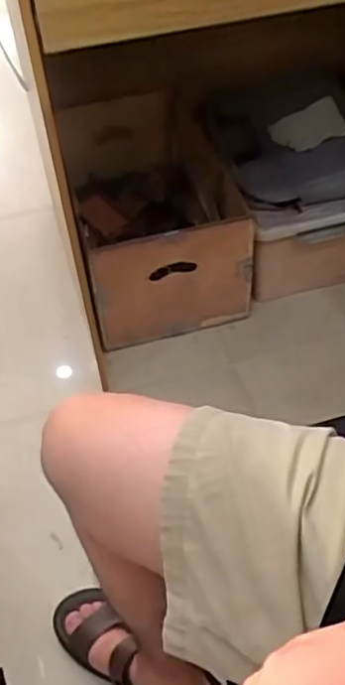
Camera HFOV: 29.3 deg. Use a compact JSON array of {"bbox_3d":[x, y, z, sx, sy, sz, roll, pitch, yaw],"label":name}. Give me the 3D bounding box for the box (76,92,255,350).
[{"bbox_3d":[-0.020,-0.240,1.385,0.325,0.264,0.423,-11,49,-6],"label":"box"}]

